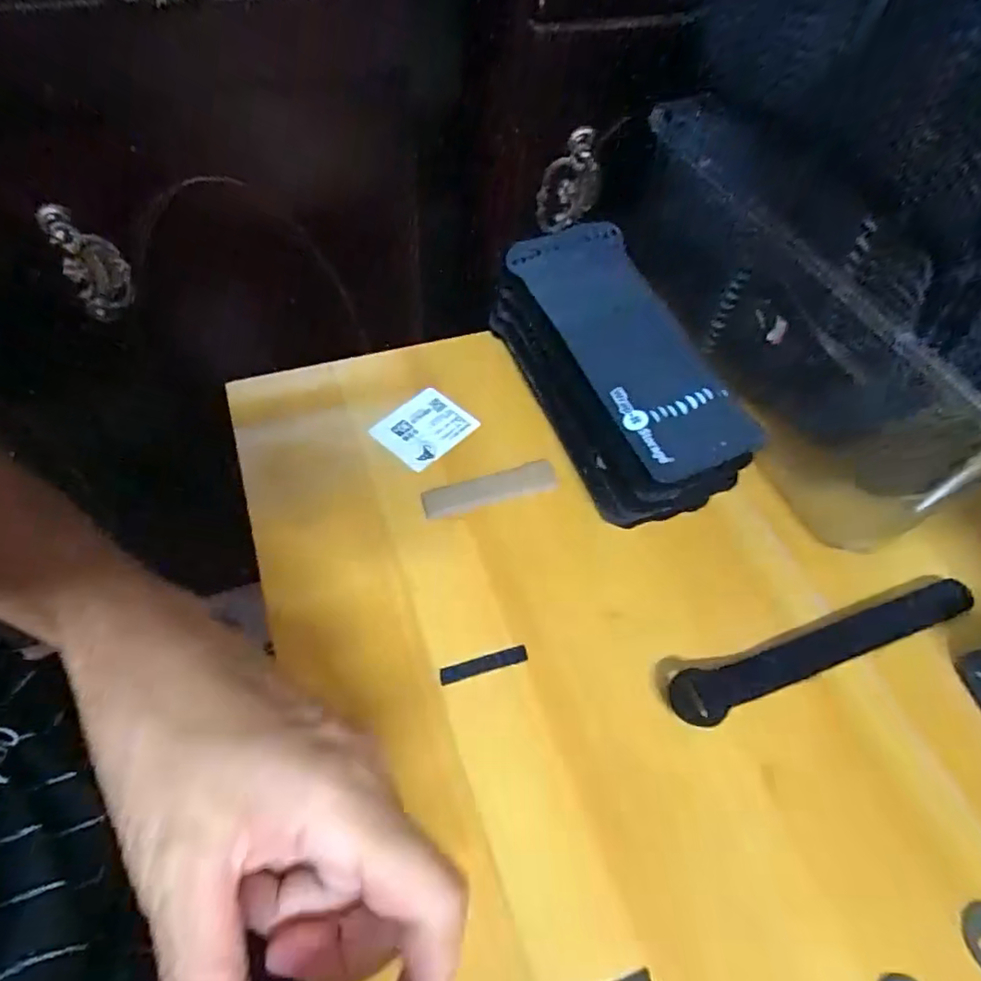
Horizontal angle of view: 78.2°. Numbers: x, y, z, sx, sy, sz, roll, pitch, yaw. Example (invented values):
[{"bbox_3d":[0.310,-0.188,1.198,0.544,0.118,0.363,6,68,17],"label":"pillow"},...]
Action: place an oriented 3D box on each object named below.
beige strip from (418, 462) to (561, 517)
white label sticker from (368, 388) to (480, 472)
[{"bbox_3d":[0.001,-0.001,0.384,0.088,0.005,0.022,-17,59,-15],"label":"beige strip"},{"bbox_3d":[-0.046,-0.043,0.415,0.050,0.004,0.060,39,61,16],"label":"white label sticker"}]

